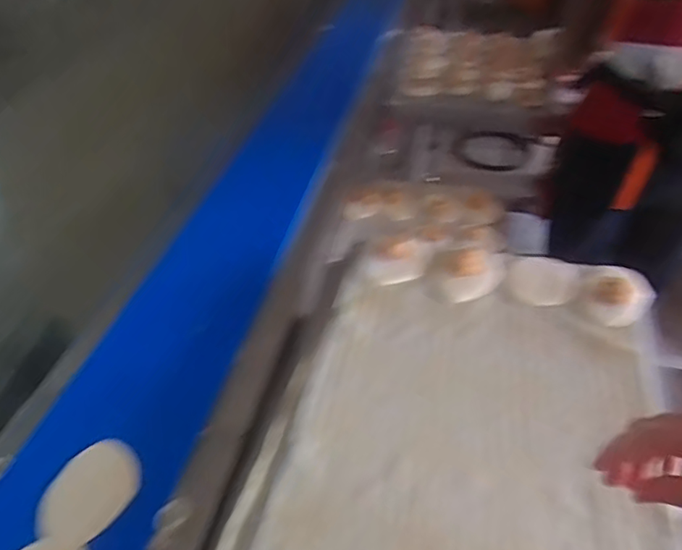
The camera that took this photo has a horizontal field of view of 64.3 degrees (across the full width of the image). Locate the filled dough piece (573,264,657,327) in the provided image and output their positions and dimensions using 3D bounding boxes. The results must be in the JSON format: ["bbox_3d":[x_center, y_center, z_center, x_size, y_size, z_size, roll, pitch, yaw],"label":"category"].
[{"bbox_3d":[0.371,0.025,0.734,0.091,0.028,0.108,24,47,24],"label":"filled dough piece"}]

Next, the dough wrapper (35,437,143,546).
[{"bbox_3d":[-0.287,0.246,0.620,0.098,0.010,0.114,30,54,26],"label":"dough wrapper"}]

